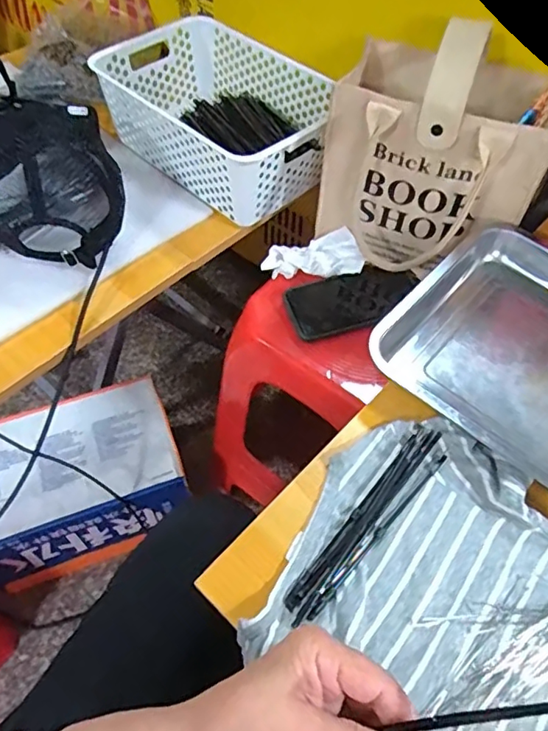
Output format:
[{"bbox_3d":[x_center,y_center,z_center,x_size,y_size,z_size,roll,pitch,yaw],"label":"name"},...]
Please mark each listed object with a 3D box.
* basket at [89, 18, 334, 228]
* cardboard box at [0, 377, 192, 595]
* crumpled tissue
[{"bbox_3d":[-0.066,-0.335,0.736,0.307,0.104,0.206,37,62,21],"label":"basket"},{"bbox_3d":[-0.328,0.201,0.916,0.335,0.207,0.214,-20,59,-15],"label":"cardboard box"},{"bbox_3d":[0.048,-0.141,0.693,0.122,0.029,0.063,-2,56,-3],"label":"crumpled tissue"}]

